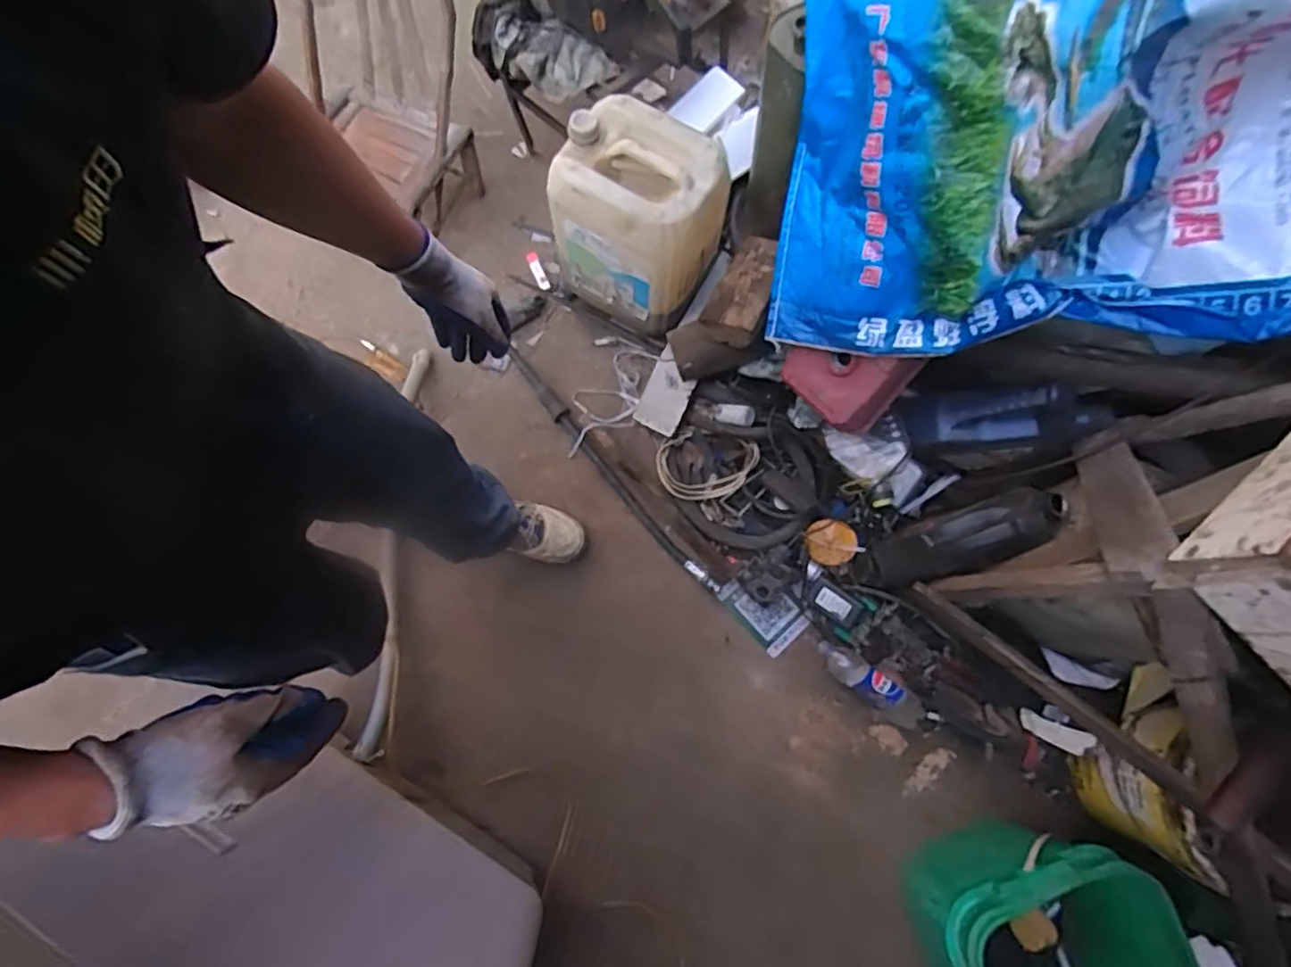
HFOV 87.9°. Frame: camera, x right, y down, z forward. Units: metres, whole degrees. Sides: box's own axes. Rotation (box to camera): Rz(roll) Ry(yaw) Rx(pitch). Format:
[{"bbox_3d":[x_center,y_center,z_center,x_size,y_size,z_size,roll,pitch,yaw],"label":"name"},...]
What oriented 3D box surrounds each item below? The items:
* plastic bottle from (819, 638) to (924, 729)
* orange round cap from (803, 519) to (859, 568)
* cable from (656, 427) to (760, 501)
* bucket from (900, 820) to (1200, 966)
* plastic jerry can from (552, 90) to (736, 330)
[{"bbox_3d":[0.432,0.382,1.268,0.234,0.063,0.060,35,79,3],"label":"plastic bottle"},{"bbox_3d":[0.358,0.116,1.298,0.099,0.008,0.092,16,107,1],"label":"orange round cap"},{"bbox_3d":[0.116,-0.032,1.342,0.197,0.024,0.141,15,97,11],"label":"cable"},{"bbox_3d":[0.646,0.750,1.078,0.353,0.265,0.336,-21,79,-7],"label":"bucket"},{"bbox_3d":[-0.014,-0.477,1.242,0.271,0.328,0.219,37,80,4],"label":"plastic jerry can"}]

